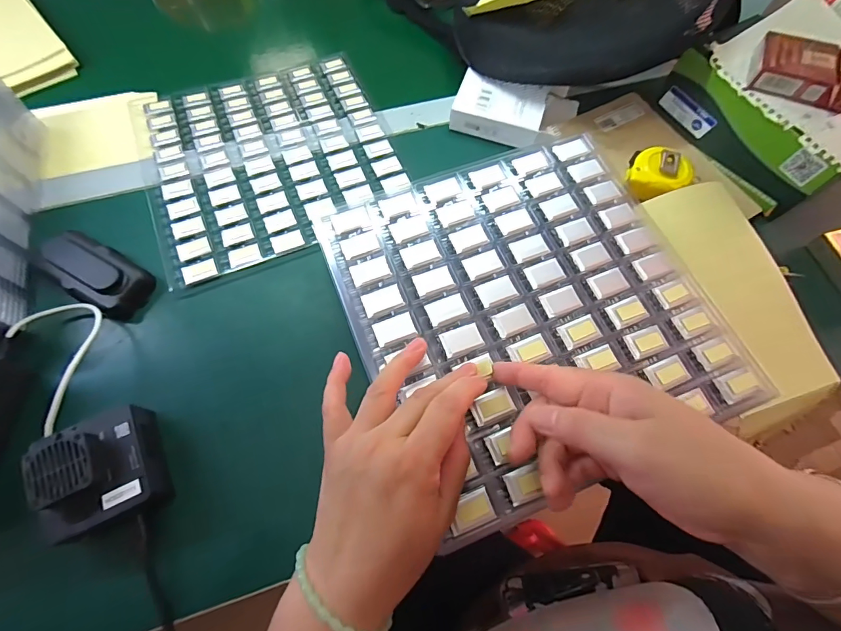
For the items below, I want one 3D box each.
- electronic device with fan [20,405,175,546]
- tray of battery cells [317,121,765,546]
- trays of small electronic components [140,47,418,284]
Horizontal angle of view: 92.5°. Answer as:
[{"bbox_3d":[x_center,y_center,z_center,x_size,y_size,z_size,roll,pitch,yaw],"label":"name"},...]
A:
[{"bbox_3d":[-0.236,0.112,0.300,0.070,0.047,0.082,-22,70,-11],"label":"electronic device with fan"},{"bbox_3d":[0.084,-0.014,0.314,0.261,0.008,0.265,-21,70,-10],"label":"tray of battery cells"},{"bbox_3d":[-0.167,-0.181,0.448,0.259,0.005,0.257,-22,70,-11],"label":"trays of small electronic components"}]

